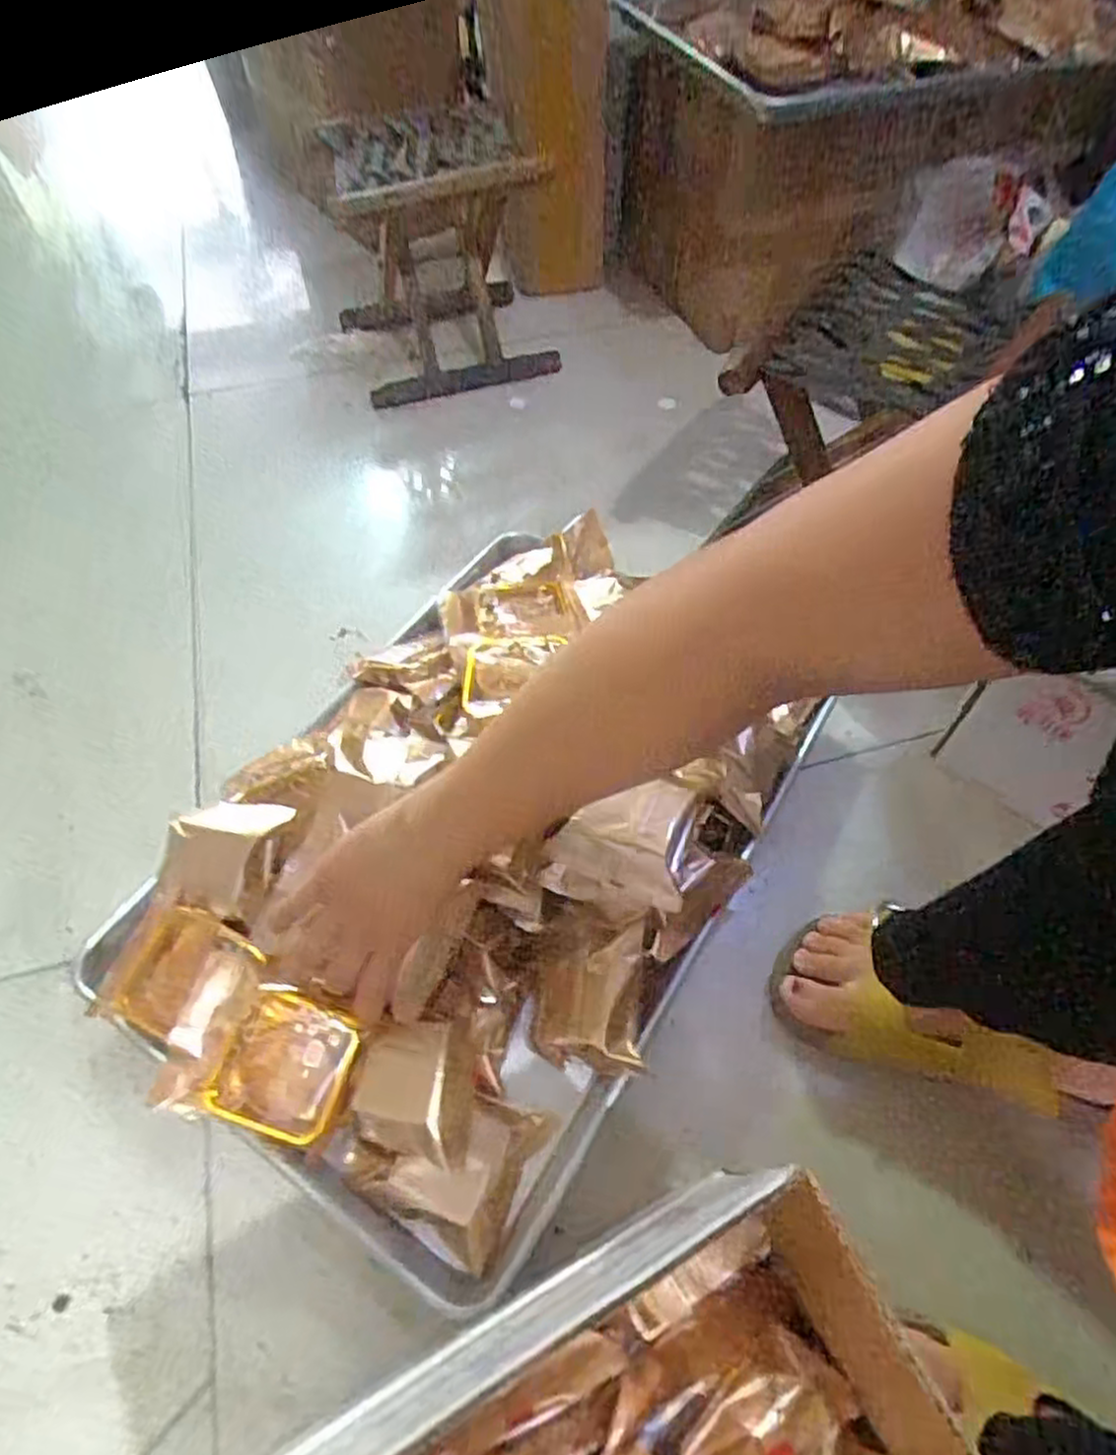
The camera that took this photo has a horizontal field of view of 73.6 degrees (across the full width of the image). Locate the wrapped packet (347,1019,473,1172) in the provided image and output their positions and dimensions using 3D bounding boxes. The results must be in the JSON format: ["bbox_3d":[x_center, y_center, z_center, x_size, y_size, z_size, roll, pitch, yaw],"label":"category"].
[{"bbox_3d":[-0.101,0.255,0.528,0.080,0.029,0.088,3,57,4],"label":"wrapped packet"}]

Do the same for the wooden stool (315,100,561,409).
[{"bbox_3d":[-0.171,-0.629,1.001,0.252,0.288,0.252,-23,59,-12],"label":"wooden stool"}]

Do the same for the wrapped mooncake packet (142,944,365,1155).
[{"bbox_3d":[-0.209,0.230,0.532,0.126,0.036,0.100,18,69,3],"label":"wrapped mooncake packet"}]

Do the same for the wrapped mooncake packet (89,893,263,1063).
[{"bbox_3d":[-0.275,0.185,0.552,0.112,0.033,0.087,19,60,14],"label":"wrapped mooncake packet"}]

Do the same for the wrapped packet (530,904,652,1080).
[{"bbox_3d":[0.025,0.199,0.568,0.081,0.027,0.111,-5,58,18],"label":"wrapped packet"}]

